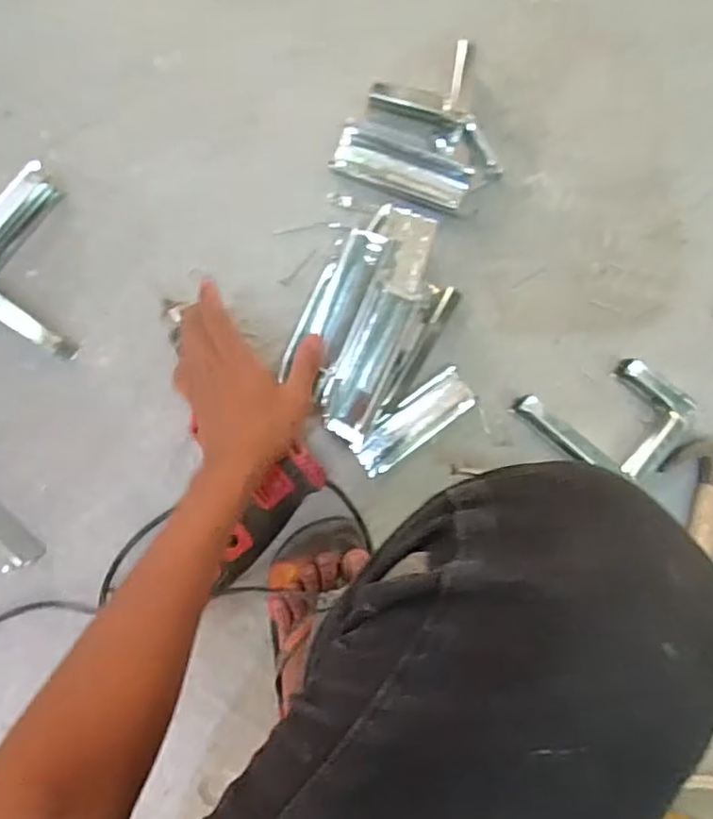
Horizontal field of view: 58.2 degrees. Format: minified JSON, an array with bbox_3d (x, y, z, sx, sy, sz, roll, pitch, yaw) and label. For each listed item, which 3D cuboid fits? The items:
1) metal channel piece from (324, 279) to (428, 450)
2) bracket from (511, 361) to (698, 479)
[{"bbox_3d":[0.013,-0.042,0.622,0.057,0.031,0.150,23,89,-2],"label":"metal channel piece"},{"bbox_3d":[0.253,0.000,0.657,0.147,0.045,0.117,38,88,-2],"label":"bracket"}]

